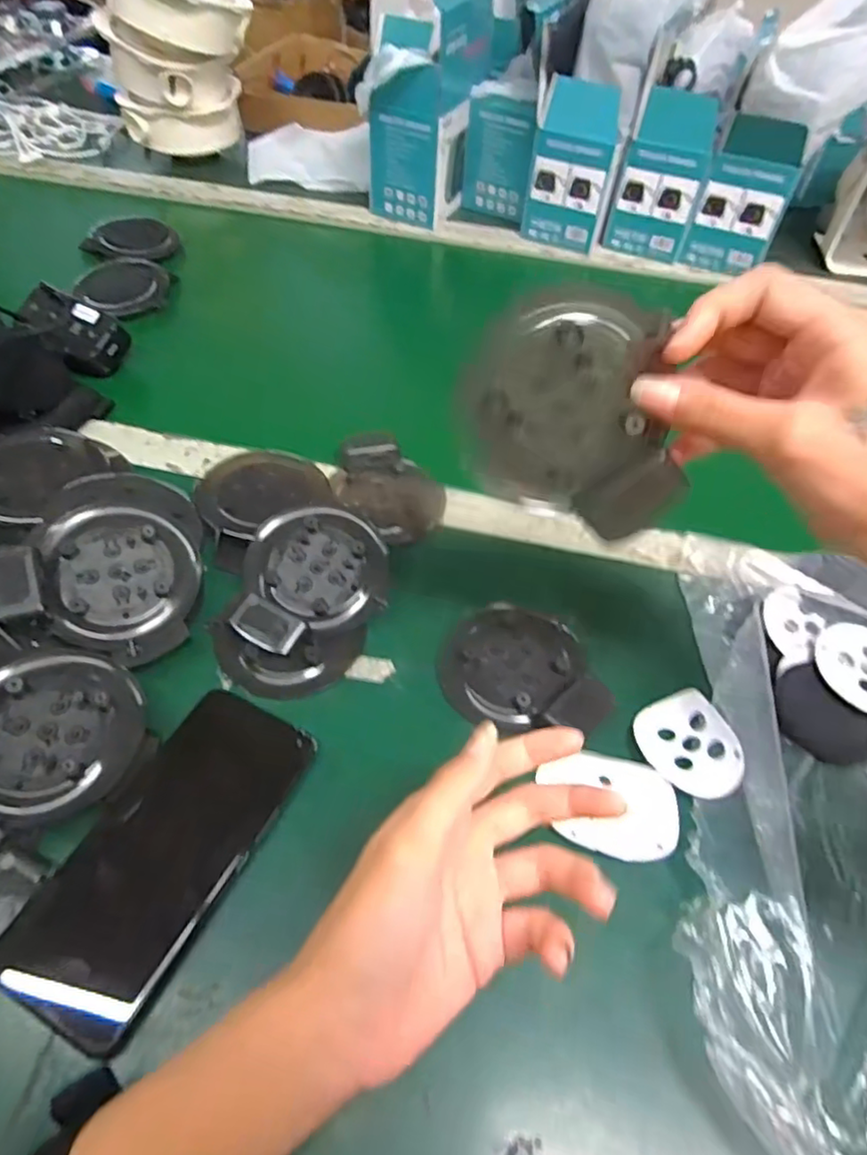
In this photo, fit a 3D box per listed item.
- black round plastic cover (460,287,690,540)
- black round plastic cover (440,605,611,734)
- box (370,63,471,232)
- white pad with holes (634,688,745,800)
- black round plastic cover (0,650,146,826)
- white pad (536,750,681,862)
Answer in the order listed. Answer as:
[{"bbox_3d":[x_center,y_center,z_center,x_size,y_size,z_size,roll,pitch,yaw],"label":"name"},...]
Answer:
[{"bbox_3d":[0.056,-0.065,0.257,0.084,0.096,0.011,-10,23,5],"label":"black round plastic cover"},{"bbox_3d":[0.054,0.050,0.369,0.096,0.019,0.076,14,51,6],"label":"black round plastic cover"},{"bbox_3d":[-0.018,-0.487,0.698,0.085,0.143,0.084,23,55,13],"label":"box"},{"bbox_3d":[0.141,0.092,0.346,0.045,0.010,0.062,-29,44,6],"label":"white pad with holes"},{"bbox_3d":[-0.200,0.071,0.308,0.096,0.034,0.081,20,52,10],"label":"black round plastic cover"},{"bbox_3d":[0.092,0.119,0.327,0.072,0.012,0.053,17,51,8],"label":"white pad"}]

